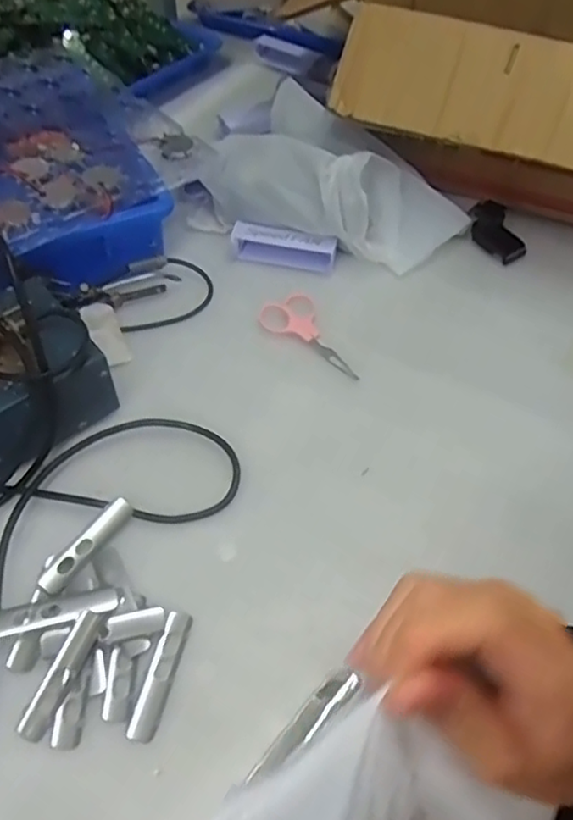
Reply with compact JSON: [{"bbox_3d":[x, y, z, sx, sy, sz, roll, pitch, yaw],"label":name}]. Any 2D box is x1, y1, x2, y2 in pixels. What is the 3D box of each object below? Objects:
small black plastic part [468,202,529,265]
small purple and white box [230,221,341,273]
[{"bbox_3d":[0.210,-0.179,0.652,0.036,0.033,0.062,-38,65,-26],"label":"small black plastic part"},{"bbox_3d":[-0.003,-0.160,0.632,0.101,0.026,0.027,16,55,7],"label":"small purple and white box"}]

